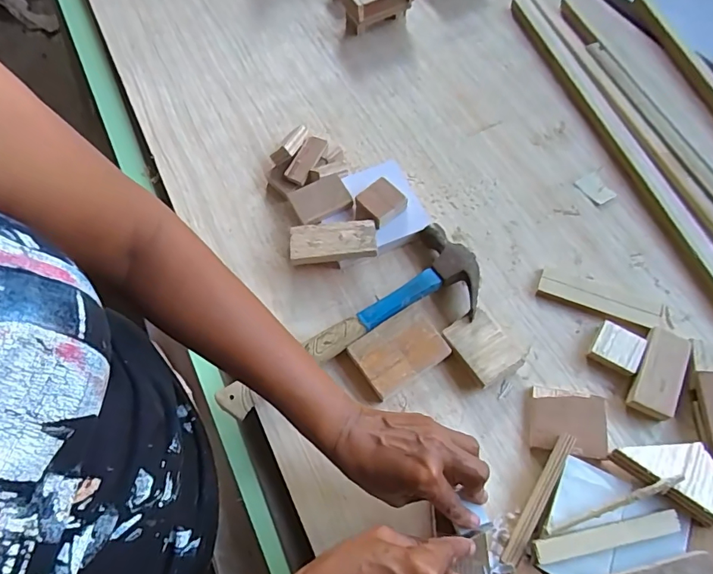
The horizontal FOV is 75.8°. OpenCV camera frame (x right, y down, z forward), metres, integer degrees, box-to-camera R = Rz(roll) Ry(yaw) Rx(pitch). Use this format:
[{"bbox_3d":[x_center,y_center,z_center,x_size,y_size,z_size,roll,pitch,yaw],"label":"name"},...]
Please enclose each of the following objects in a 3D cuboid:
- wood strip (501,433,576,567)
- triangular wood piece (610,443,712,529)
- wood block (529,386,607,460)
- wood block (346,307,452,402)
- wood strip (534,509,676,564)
[{"bbox_3d":[0.153,0.174,0.378,0.012,0.011,0.115,30,69,16],"label":"wood strip"},{"bbox_3d":[0.258,0.160,0.369,0.077,0.022,0.062,-5,64,0],"label":"triangular wood piece"},{"bbox_3d":[0.192,0.122,0.417,0.064,0.010,0.055,8,65,6],"label":"wood block"},{"bbox_3d":[0.040,0.064,0.447,0.084,0.021,0.060,-32,67,-12],"label":"wood block"},{"bbox_3d":[0.195,0.194,0.355,0.113,0.005,0.015,-10,58,-4],"label":"wood strip"}]

